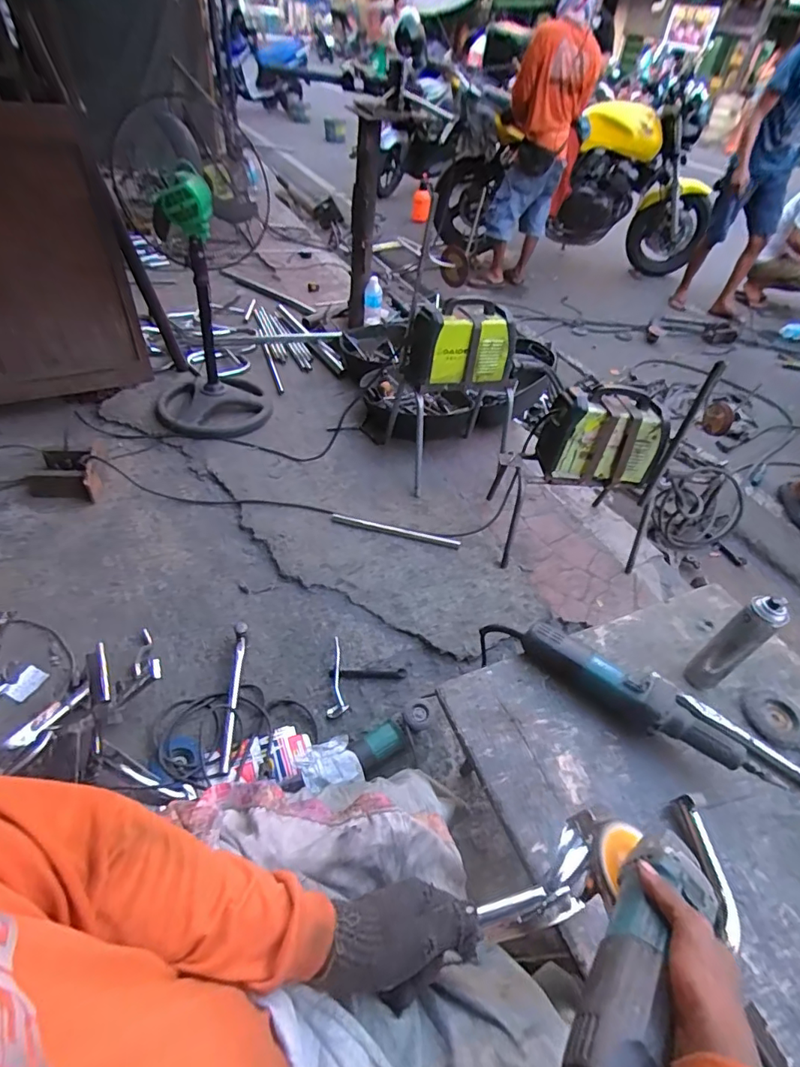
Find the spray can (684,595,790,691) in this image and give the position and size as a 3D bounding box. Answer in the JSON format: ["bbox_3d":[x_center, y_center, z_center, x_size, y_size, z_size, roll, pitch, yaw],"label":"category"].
[{"bbox_3d":[0.516,0.173,0.777,0.053,0.200,0.053,4,45,-4],"label":"spray can"}]

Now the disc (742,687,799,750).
[{"bbox_3d":[0.613,0.298,0.814,0.104,0.011,0.099,4,45,-4],"label":"disc"}]

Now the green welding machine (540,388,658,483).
[{"bbox_3d":[0.532,-0.249,1.325,0.283,0.209,0.134,1,45,-6],"label":"green welding machine"}]

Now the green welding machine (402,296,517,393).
[{"bbox_3d":[0.185,-0.573,1.534,0.331,0.220,0.168,-6,46,-13],"label":"green welding machine"}]

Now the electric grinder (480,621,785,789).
[{"bbox_3d":[0.352,0.249,0.768,0.395,0.068,0.088,25,48,16],"label":"electric grinder"}]

